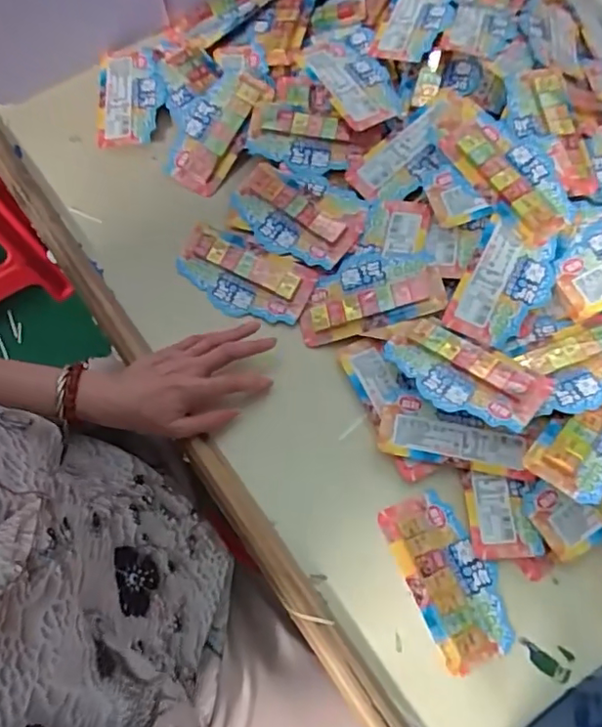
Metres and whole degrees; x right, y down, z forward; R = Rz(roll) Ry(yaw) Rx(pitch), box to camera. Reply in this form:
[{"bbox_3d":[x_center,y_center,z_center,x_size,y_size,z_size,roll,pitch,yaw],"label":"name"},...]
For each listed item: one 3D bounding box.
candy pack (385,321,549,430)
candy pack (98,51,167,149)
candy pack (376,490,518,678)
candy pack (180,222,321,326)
[{"bbox_3d":[0.145,0.009,0.521,0.143,0.013,0.070,30,71,26],"label":"candy pack"},{"bbox_3d":[-0.203,-0.320,0.684,0.079,0.009,0.136,-6,69,-3],"label":"candy pack"},{"bbox_3d":[0.131,0.188,0.503,0.070,0.010,0.144,-22,71,-9],"label":"candy pack"},{"bbox_3d":[-0.061,-0.091,0.606,0.144,0.010,0.079,27,91,10],"label":"candy pack"}]

